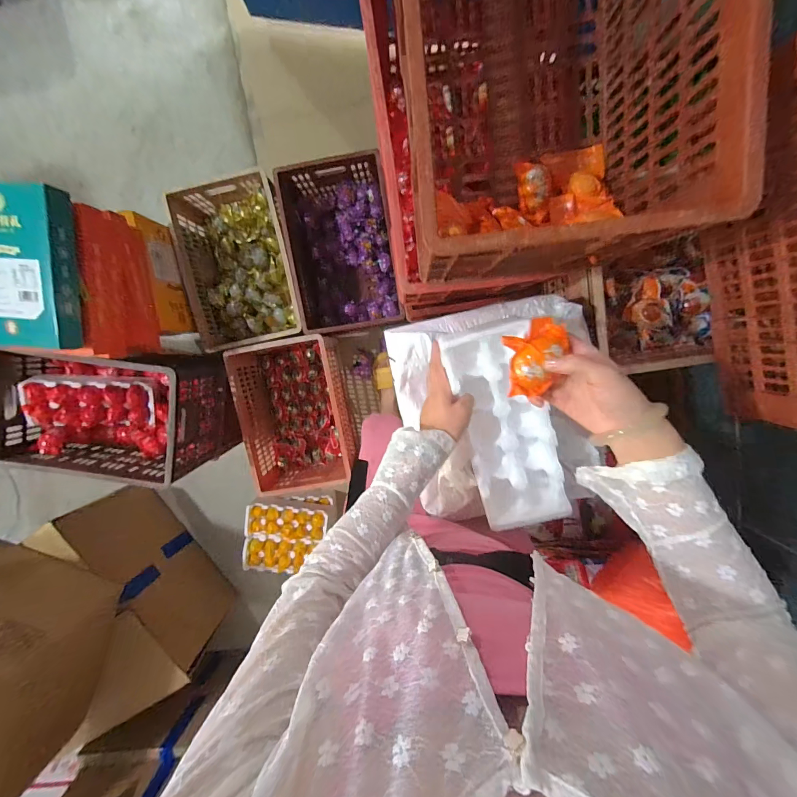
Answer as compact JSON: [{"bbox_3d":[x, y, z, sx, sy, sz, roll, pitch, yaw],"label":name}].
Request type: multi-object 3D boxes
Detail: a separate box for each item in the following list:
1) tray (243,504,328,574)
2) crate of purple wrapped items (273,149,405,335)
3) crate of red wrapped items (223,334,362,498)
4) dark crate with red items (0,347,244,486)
[{"bbox_3d":[-0.409,0.505,1.323,0.276,0.053,0.238,7,99,0],"label":"tray"},{"bbox_3d":[-0.174,-0.467,1.175,0.312,0.220,0.491,-8,98,3],"label":"crate of purple wrapped items"},{"bbox_3d":[-0.334,0.057,1.248,0.309,0.234,0.501,-7,98,3],"label":"crate of red wrapped items"},{"bbox_3d":[-0.770,0.031,1.041,0.483,0.275,0.328,4,99,1],"label":"dark crate with red items"}]

